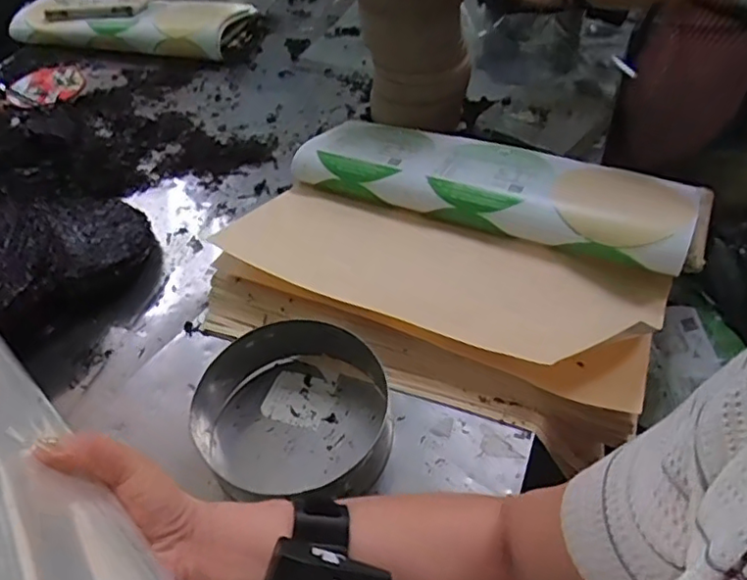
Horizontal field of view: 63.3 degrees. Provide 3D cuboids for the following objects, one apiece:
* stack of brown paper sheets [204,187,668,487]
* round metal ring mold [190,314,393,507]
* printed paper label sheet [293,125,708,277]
[{"bbox_3d":[0.054,0.002,0.685,0.485,0.054,0.236,18,51,20],"label":"stack of brown paper sheets"},{"bbox_3d":[-0.075,0.113,0.584,0.192,0.063,0.163,8,48,12],"label":"round metal ring mold"},{"bbox_3d":[0.154,-0.144,0.777,0.503,0.035,0.161,18,52,21],"label":"printed paper label sheet"}]

